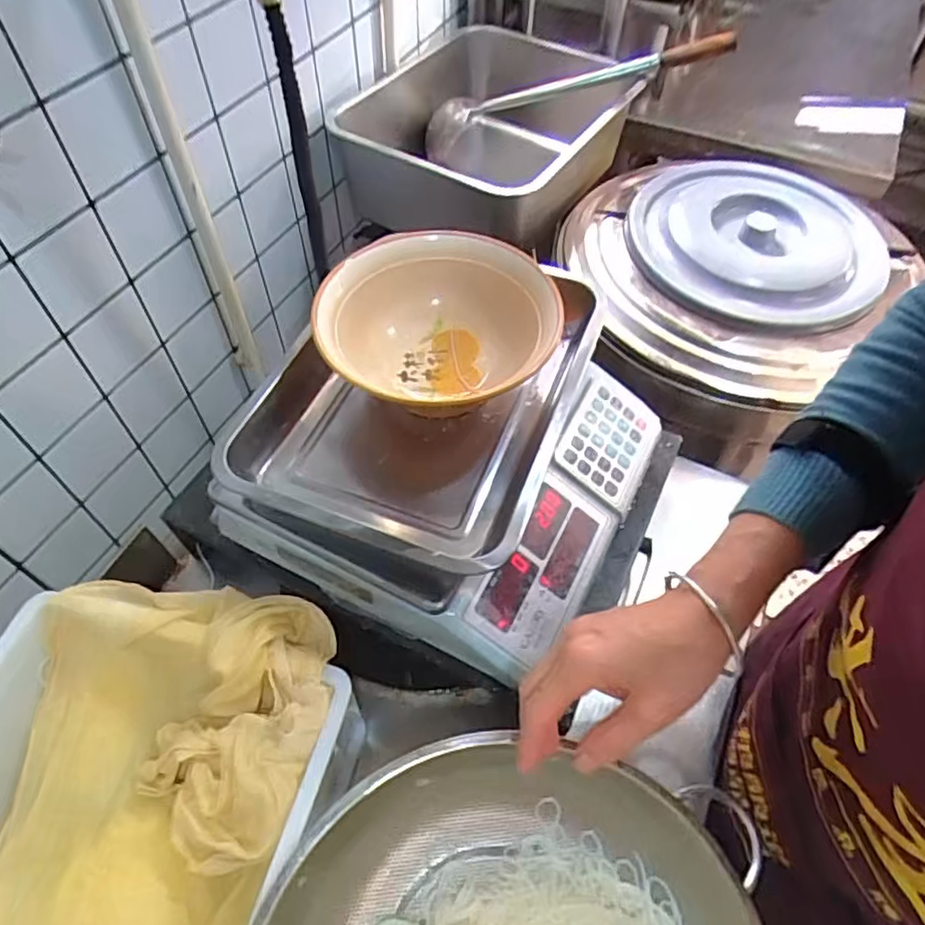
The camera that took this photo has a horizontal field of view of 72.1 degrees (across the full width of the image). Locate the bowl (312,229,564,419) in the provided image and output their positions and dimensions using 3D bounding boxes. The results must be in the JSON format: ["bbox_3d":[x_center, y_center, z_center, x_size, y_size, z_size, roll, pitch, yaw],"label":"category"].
[{"bbox_3d":[-0.026,-0.122,0.577,0.198,0.085,0.193,1,55,-1],"label":"bowl"}]

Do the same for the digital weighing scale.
[{"bbox_3d":[0.007,-0.016,0.620,0.376,0.153,0.357,25,59,15],"label":"digital weighing scale"}]

